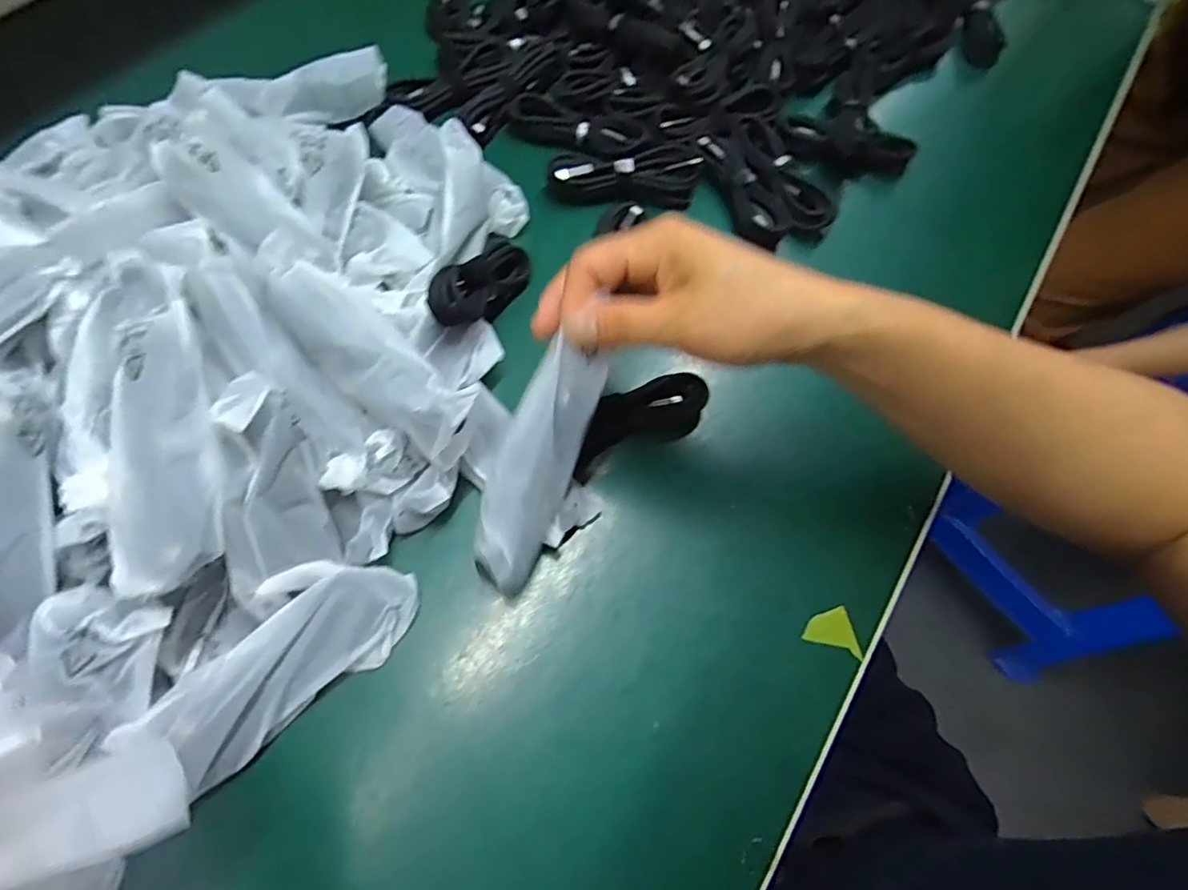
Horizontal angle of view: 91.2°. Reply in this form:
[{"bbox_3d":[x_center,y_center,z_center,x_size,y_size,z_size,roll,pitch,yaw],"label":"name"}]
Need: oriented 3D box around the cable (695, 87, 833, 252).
[{"bbox_3d":[0.124,-0.212,0.443,0.072,0.021,0.136,-14,69,-10],"label":"cable"}]

